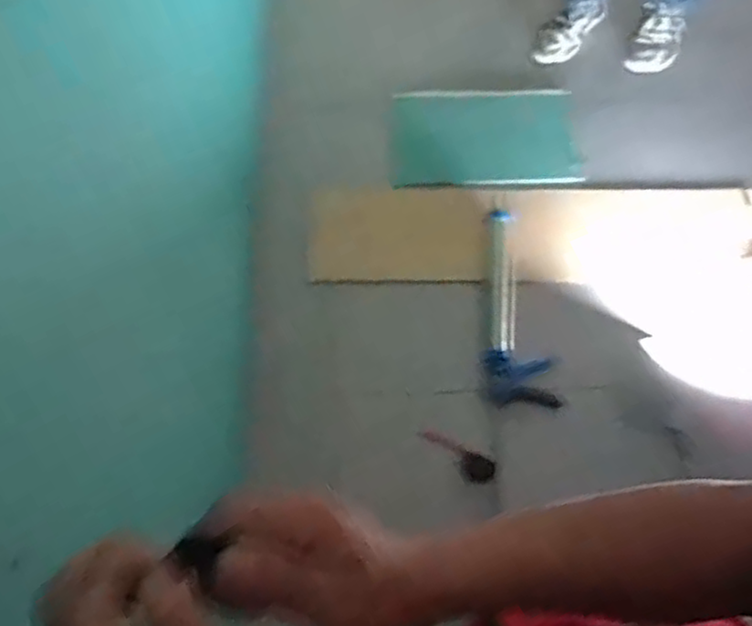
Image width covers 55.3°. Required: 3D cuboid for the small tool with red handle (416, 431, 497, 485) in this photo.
[{"bbox_3d":[0.190,0.326,1.614,0.171,0.042,0.064,25,70,12],"label":"small tool with red handle"}]

